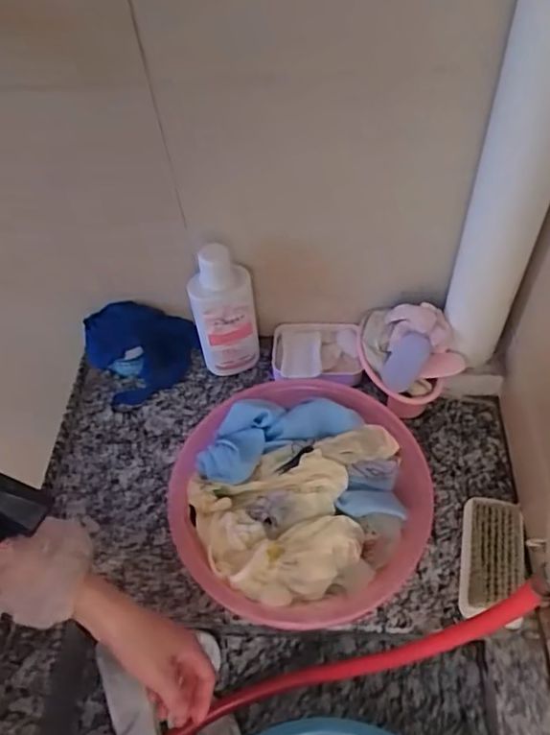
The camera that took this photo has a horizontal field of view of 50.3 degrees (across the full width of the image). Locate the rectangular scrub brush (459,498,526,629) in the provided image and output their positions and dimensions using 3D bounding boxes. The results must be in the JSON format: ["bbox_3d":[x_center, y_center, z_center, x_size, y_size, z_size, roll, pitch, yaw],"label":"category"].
[{"bbox_3d":[0.243,0.210,0.657,0.065,0.046,0.138,8,55,11],"label":"rectangular scrub brush"}]

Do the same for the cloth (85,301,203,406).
[{"bbox_3d":[-0.186,-0.033,0.834,0.154,0.089,0.118,-25,55,-12],"label":"cloth"}]

